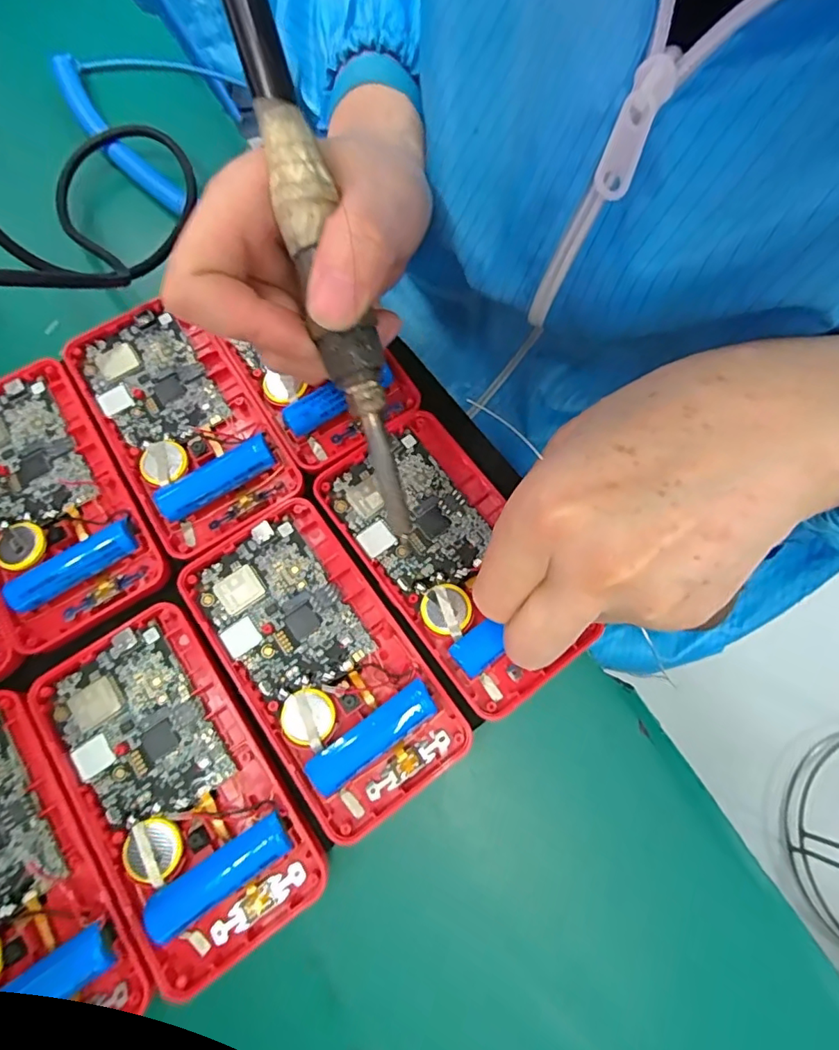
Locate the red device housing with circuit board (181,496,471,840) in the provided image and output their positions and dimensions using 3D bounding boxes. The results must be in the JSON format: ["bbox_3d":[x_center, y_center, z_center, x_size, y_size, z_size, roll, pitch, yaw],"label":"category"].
[{"bbox_3d":[-0.038,0.052,0.207,0.067,0.012,0.120,-37,77,-9],"label":"red device housing with circuit board"}]

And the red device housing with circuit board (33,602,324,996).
[{"bbox_3d":[-0.089,0.094,0.194,0.062,0.012,0.119,-34,77,-9],"label":"red device housing with circuit board"}]

